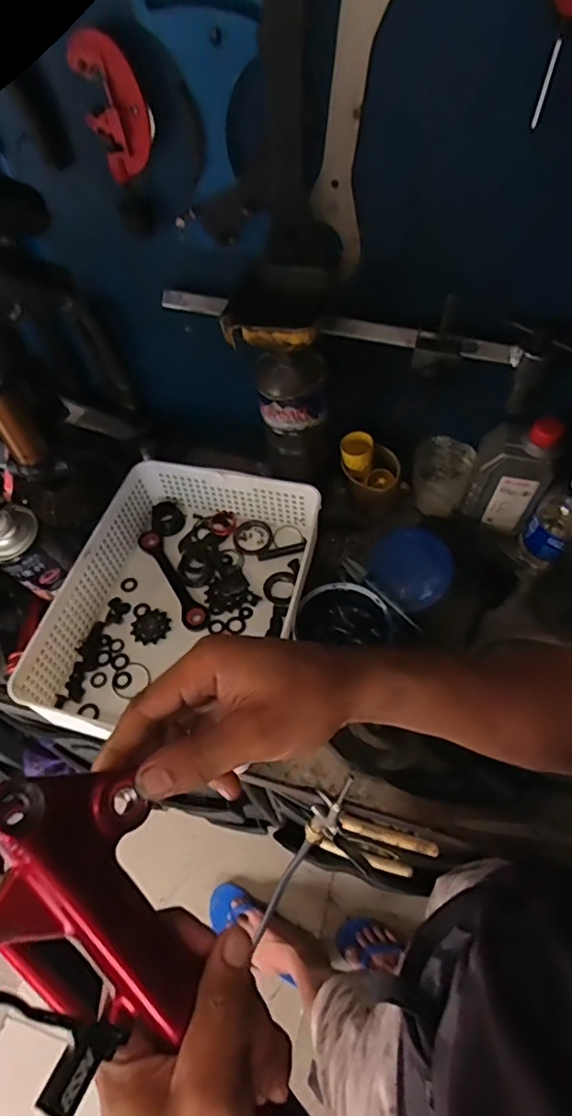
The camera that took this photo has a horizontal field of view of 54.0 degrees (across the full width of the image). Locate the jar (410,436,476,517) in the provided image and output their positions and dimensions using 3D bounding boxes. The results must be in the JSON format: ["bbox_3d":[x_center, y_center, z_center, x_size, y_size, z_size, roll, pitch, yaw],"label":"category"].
[{"bbox_3d":[0.195,-0.100,0.714,0.071,0.092,0.057,24,63,17],"label":"jar"}]

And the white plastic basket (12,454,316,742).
[{"bbox_3d":[-0.120,0.048,0.637,0.241,0.083,0.328,14,61,12],"label":"white plastic basket"}]

